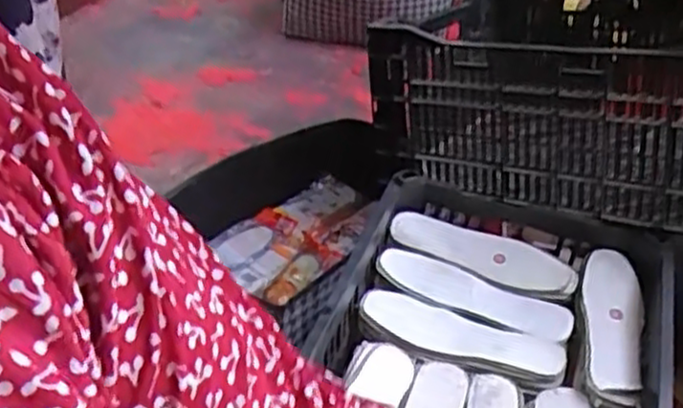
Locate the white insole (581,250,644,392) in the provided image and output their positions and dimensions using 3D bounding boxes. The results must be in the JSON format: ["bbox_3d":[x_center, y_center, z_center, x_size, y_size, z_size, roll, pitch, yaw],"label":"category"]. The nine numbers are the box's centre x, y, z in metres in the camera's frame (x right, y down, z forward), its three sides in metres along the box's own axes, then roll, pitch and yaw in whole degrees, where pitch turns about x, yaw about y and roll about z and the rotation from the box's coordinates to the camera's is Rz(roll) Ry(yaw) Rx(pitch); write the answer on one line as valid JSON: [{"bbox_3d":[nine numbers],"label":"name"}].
[{"bbox_3d":[0.302,0.126,0.849,0.067,0.012,0.187,13,47,9],"label":"white insole"}]

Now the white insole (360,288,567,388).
[{"bbox_3d":[0.129,0.144,0.834,0.225,0.017,0.078,15,41,20],"label":"white insole"}]

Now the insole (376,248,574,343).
[{"bbox_3d":[0.151,0.106,0.888,0.232,0.018,0.057,18,42,23],"label":"insole"}]

